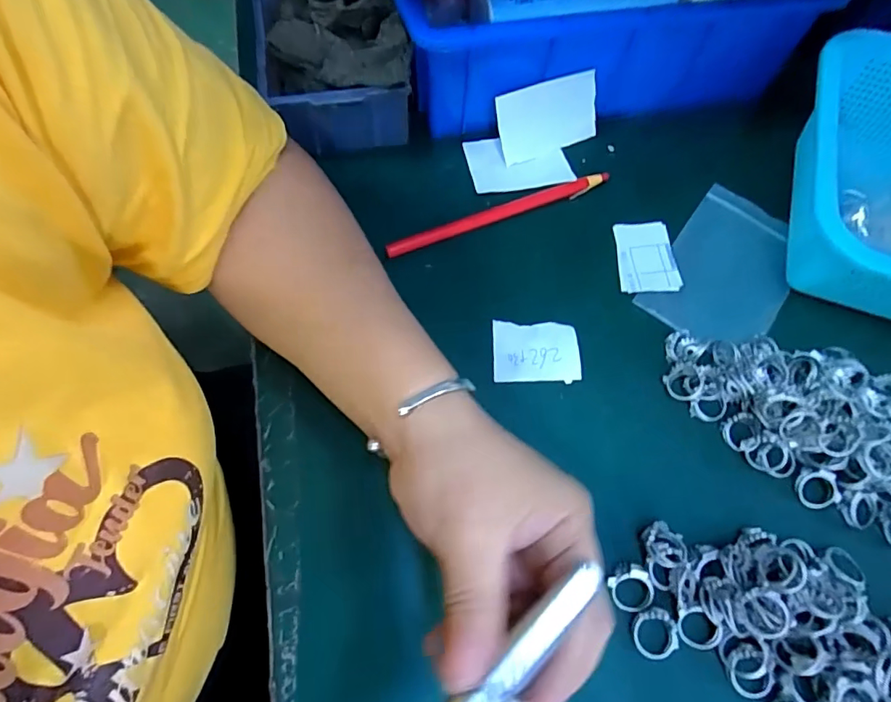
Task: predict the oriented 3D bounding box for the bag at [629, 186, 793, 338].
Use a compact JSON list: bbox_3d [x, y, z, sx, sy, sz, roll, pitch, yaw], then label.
[{"bbox_3d":[0.189,-0.054,0.331,0.078,0.011,0.123,37,73,9],"label":"bag"}]

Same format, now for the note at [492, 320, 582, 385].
[{"bbox_3d":[0.056,0.001,0.307,0.052,0.004,0.039,1,68,1],"label":"note"}]

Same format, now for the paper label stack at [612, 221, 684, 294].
[{"bbox_3d":[0.134,-0.063,0.334,0.038,0.005,0.053,-1,67,-3],"label":"paper label stack"}]

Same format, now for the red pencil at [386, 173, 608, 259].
[{"bbox_3d":[0.038,-0.095,0.342,0.165,0.008,0.010,-21,70,-11],"label":"red pencil"}]

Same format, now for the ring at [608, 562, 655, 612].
[{"bbox_3d":[0.095,0.120,0.252,0.019,0.010,0.023,-29,71,-14],"label":"ring"}]

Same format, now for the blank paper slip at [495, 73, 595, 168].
[{"bbox_3d":[0.073,-0.166,0.355,0.072,0.047,0.004,-21,39,-6],"label":"blank paper slip"}]

